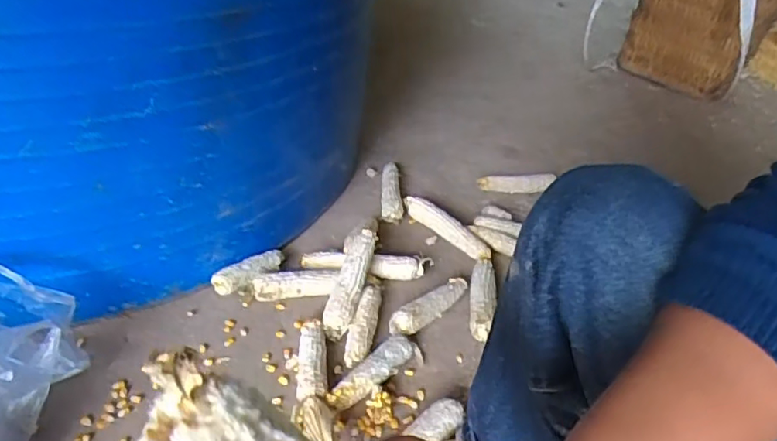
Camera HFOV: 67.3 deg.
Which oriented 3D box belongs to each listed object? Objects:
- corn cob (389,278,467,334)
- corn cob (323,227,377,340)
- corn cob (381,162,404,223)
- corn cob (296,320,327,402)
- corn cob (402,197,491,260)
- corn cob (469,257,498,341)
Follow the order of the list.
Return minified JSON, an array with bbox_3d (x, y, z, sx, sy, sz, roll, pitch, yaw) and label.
[{"bbox_3d":[0.063,0.125,0.861,0.032,0.041,0.157,33,43,31],"label":"corn cob"},{"bbox_3d":[-0.056,0.087,0.851,0.047,0.034,0.180,12,53,6],"label":"corn cob"},{"bbox_3d":[0.004,-0.067,1.108,0.037,0.034,0.203,3,36,-6],"label":"corn cob"},{"bbox_3d":[-0.099,0.182,0.760,0.038,0.034,0.127,2,38,-7],"label":"corn cob"},{"bbox_3d":[0.104,0.012,1.026,0.192,0.035,0.035,34,43,32],"label":"corn cob"},{"bbox_3d":[0.146,0.113,0.897,0.037,0.030,0.172,10,36,4],"label":"corn cob"}]

